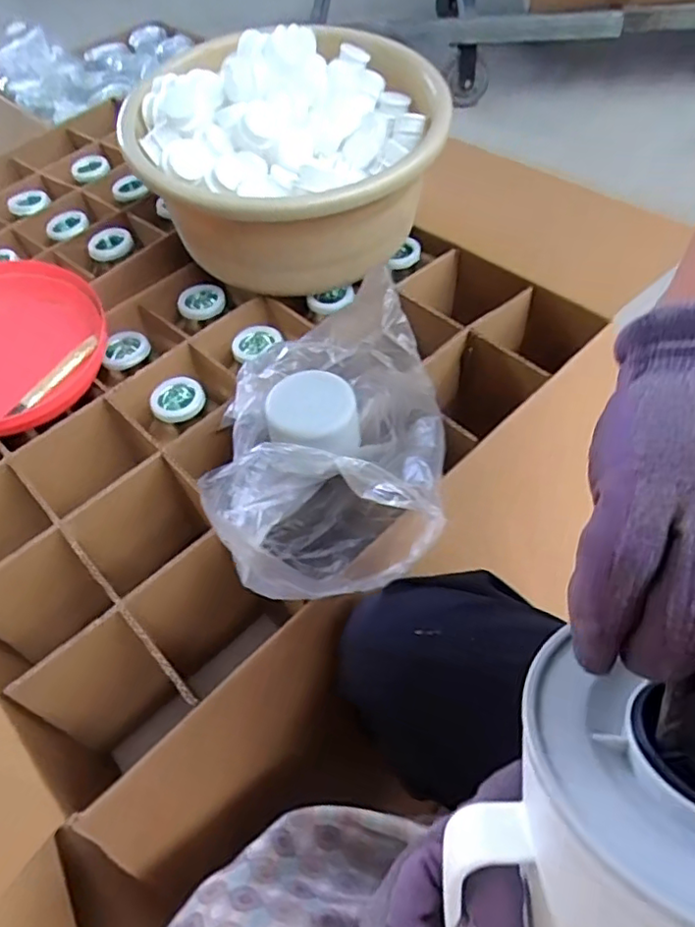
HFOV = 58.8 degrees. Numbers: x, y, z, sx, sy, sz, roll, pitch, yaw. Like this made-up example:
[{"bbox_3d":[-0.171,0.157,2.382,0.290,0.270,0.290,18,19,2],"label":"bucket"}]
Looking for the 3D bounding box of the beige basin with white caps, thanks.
[{"bbox_3d":[-0.066,-0.367,0.740,0.335,0.191,0.334,-3,53,4],"label":"beige basin with white caps"}]

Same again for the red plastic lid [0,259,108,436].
[{"bbox_3d":[-0.396,-0.134,0.695,0.216,0.029,0.231,37,62,7],"label":"red plastic lid"}]

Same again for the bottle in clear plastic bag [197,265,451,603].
[{"bbox_3d":[-0.016,-0.024,0.576,0.203,0.079,0.307,-1,53,5],"label":"bottle in clear plastic bag"}]

